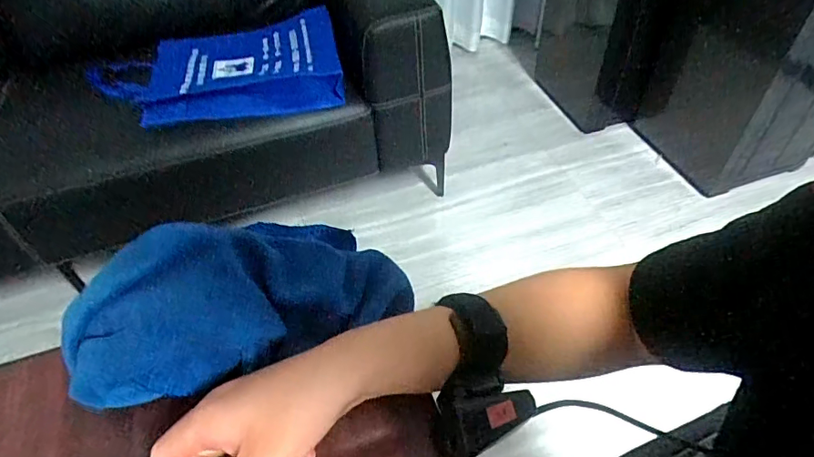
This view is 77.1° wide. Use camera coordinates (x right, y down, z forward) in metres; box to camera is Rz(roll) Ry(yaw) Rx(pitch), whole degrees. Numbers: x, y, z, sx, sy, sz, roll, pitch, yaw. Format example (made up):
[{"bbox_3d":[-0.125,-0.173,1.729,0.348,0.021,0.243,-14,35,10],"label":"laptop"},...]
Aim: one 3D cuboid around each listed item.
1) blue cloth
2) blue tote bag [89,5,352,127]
[{"bbox_3d":[-0.114,0.050,0.351,0.219,0.093,0.085,-22,52,-16],"label":"blue cloth"},{"bbox_3d":[-0.466,-0.379,1.309,0.588,0.200,0.159,-14,50,-9],"label":"blue tote bag"}]

